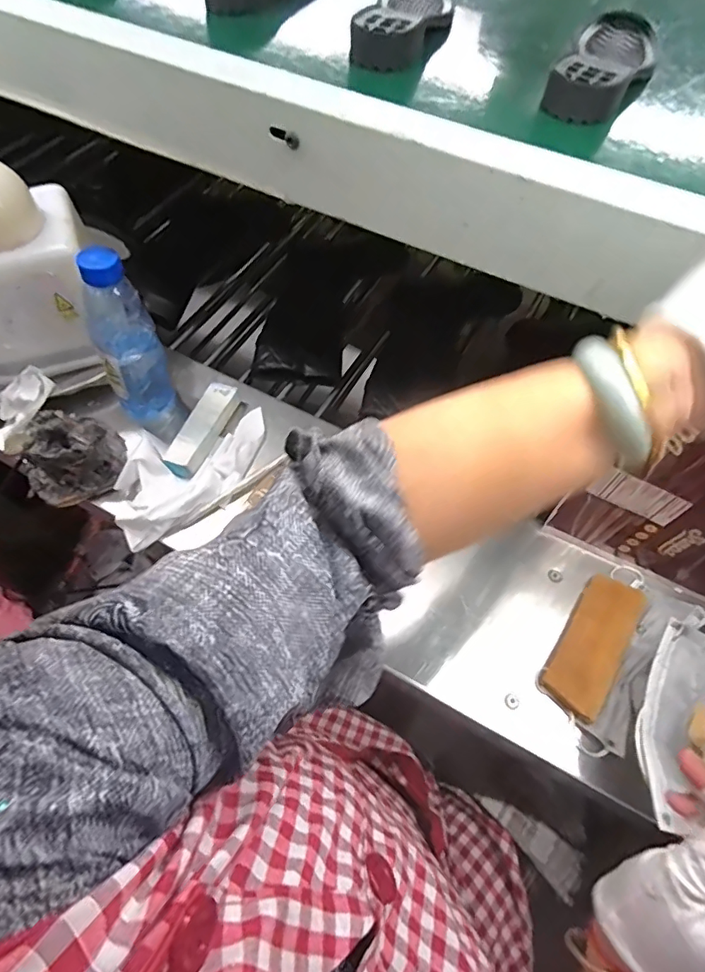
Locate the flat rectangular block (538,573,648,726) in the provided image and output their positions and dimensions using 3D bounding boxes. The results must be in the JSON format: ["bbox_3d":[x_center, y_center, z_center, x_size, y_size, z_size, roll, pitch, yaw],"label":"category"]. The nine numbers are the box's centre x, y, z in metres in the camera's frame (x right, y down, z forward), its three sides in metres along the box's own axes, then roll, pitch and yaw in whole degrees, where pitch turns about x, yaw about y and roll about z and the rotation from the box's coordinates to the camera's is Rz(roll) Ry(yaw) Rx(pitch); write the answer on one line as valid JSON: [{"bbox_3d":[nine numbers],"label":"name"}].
[{"bbox_3d":[0.249,0.158,0.510,0.057,0.024,0.152,33,65,17],"label":"flat rectangular block"}]

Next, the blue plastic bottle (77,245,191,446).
[{"bbox_3d":[-0.257,-0.154,0.580,0.066,0.247,0.053,-30,65,-16],"label":"blue plastic bottle"}]

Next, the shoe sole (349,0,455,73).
[{"bbox_3d":[0.055,-0.446,0.469,0.072,0.029,0.177,13,61,7],"label":"shoe sole"}]

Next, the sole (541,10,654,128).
[{"bbox_3d":[0.223,-0.366,0.432,0.070,0.029,0.186,23,63,12],"label":"sole"}]

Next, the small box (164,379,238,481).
[{"bbox_3d":[-0.185,-0.070,0.620,0.042,0.023,0.133,17,61,9],"label":"small box"}]

